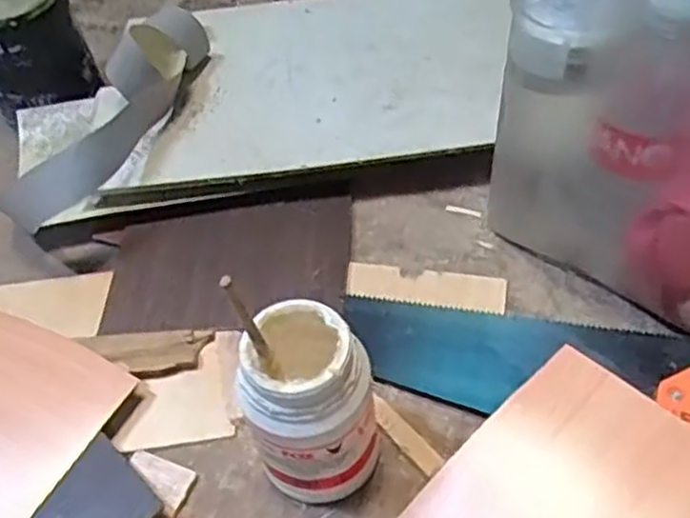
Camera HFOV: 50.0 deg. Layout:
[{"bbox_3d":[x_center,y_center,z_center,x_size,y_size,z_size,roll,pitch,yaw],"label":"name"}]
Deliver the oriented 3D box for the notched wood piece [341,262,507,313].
[{"bbox_3d":[0.064,0.022,0.589,0.126,0.004,0.038,7,43,13],"label":"notched wood piece"}]

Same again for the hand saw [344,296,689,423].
[{"bbox_3d":[0.172,0.076,0.516,0.355,0.027,0.110,17,54,18],"label":"hand saw"}]

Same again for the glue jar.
[{"bbox_3d":[-0.018,0.087,0.456,0.070,0.131,0.073,-3,50,3],"label":"glue jar"}]

